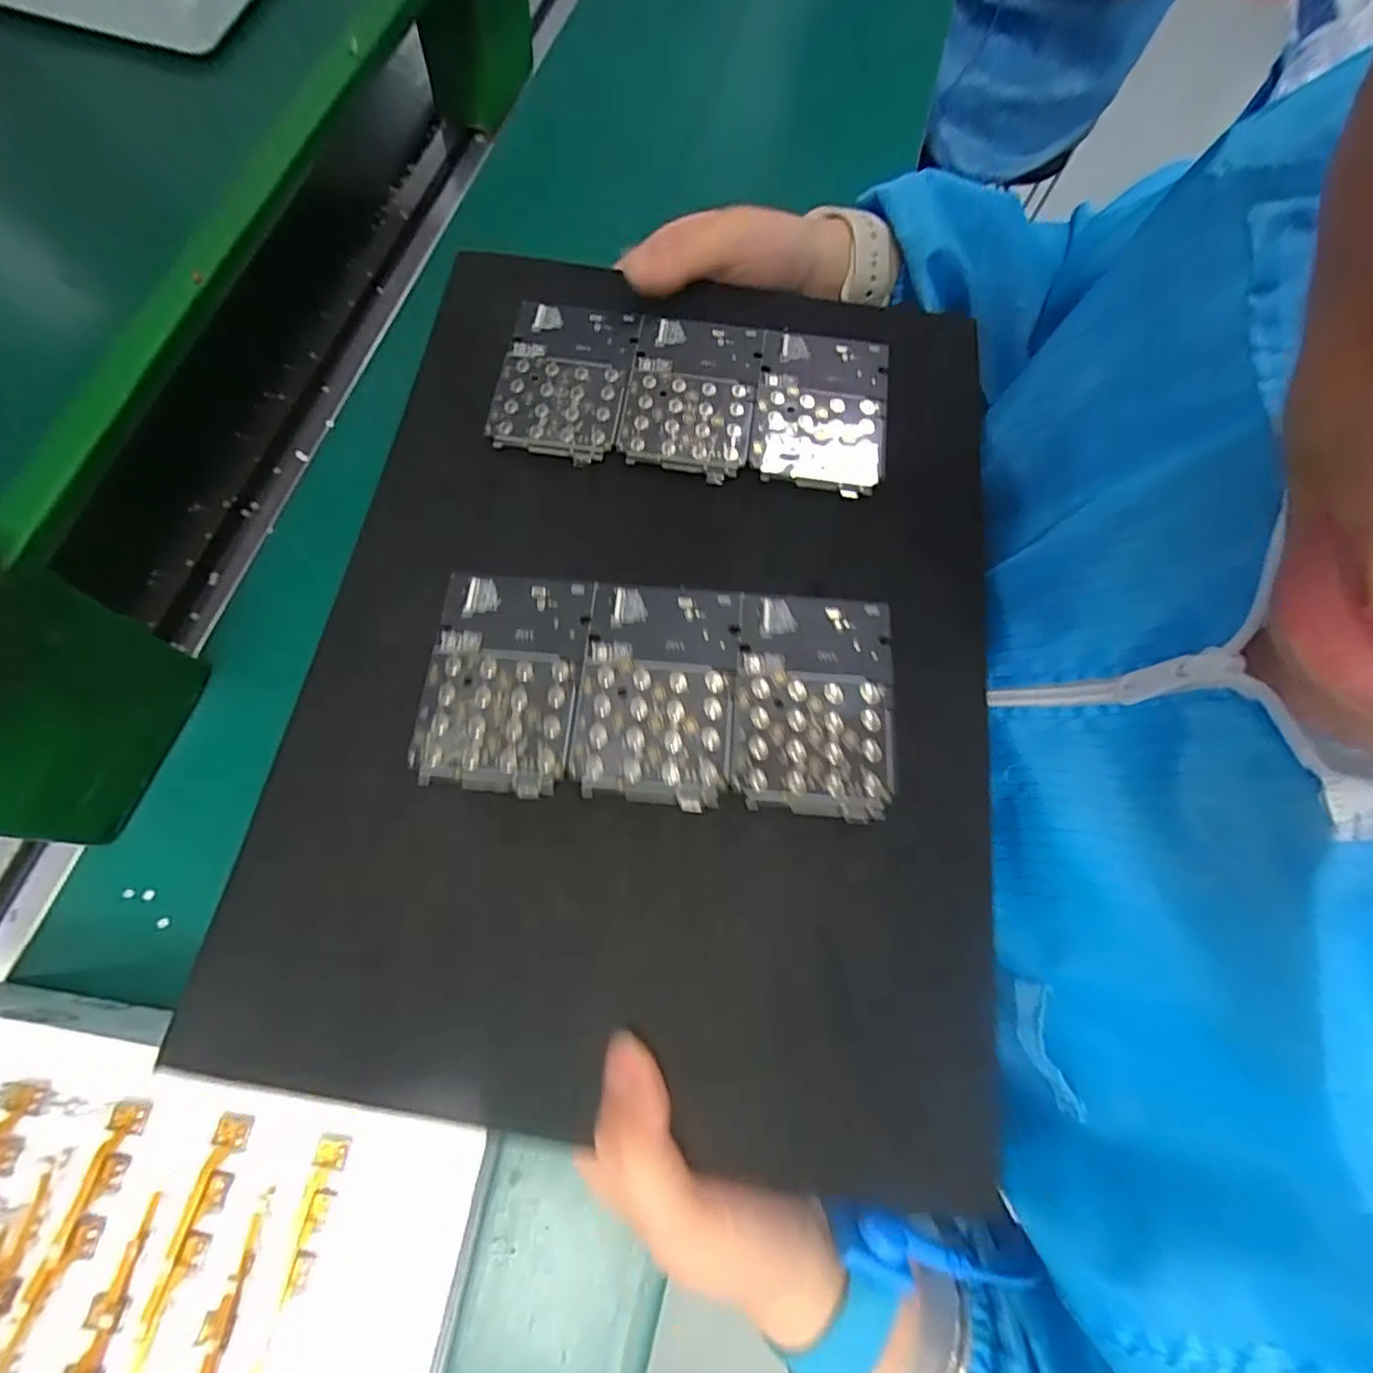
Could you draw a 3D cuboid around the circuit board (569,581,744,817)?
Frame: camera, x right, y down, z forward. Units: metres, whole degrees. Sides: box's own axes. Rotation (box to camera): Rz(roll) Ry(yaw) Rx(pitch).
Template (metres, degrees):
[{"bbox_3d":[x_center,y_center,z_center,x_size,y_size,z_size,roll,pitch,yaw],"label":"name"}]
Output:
[{"bbox_3d":[-0.011,0.000,0.223,0.054,0.004,0.080,7,72,-2],"label":"circuit board"}]

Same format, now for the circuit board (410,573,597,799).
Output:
[{"bbox_3d":[-0.066,-0.003,0.225,0.054,0.004,0.080,8,72,-2],"label":"circuit board"}]

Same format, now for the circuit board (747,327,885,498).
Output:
[{"bbox_3d":[0.057,-0.117,0.265,0.053,0.006,0.077,8,72,-2],"label":"circuit board"}]

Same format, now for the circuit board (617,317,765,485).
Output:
[{"bbox_3d":[0.002,-0.125,0.265,0.054,0.004,0.075,9,72,-1],"label":"circuit board"}]

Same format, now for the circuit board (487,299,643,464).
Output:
[{"bbox_3d":[-0.052,-0.134,0.268,0.055,0.004,0.079,9,72,-1],"label":"circuit board"}]

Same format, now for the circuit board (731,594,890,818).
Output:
[{"bbox_3d":[0.045,0.004,0.222,0.055,0.004,0.081,7,72,-2],"label":"circuit board"}]

